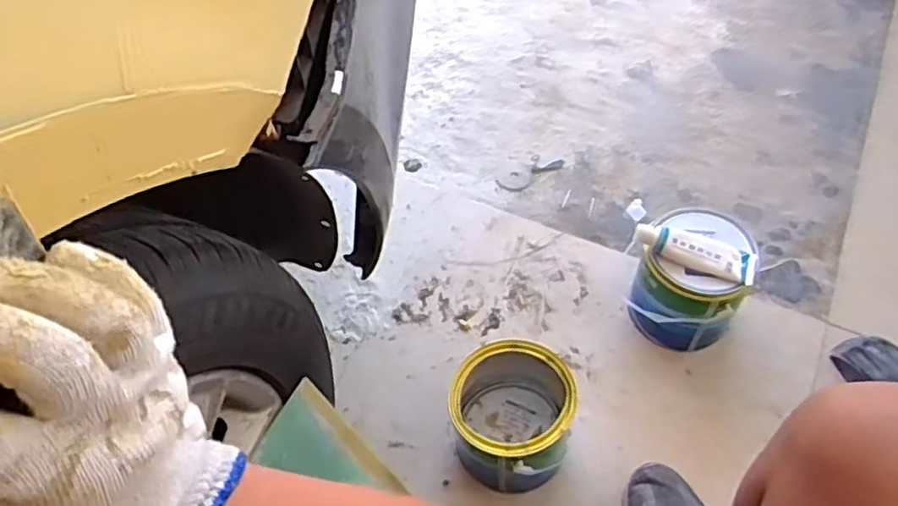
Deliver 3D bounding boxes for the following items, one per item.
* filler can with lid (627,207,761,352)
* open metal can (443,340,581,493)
[{"bbox_3d":[0.351,0.048,0.962,0.140,0.166,0.152,-2,55,3],"label":"filler can with lid"},{"bbox_3d":[0.084,0.214,0.877,0.153,0.156,0.163,12,57,13],"label":"open metal can"}]

